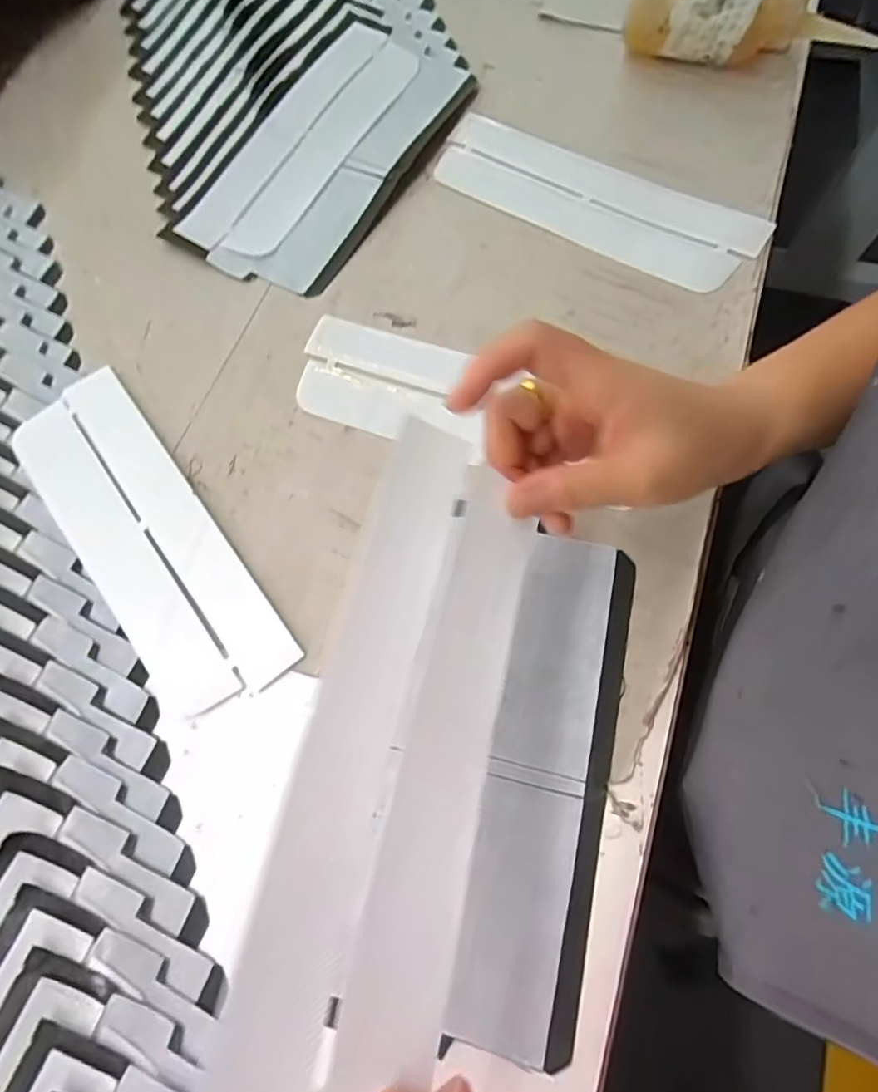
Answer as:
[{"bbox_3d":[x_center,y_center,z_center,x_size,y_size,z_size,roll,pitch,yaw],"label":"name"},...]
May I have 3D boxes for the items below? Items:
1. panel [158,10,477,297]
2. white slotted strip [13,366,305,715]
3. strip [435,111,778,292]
[{"bbox_3d":[-0.074,-0.283,0.388,0.114,0.014,0.237,28,75,11],"label":"panel"},{"bbox_3d":[-0.166,-0.007,0.307,0.071,0.005,0.220,-37,74,-10],"label":"white slotted strip"},{"bbox_3d":[0.099,-0.231,0.367,0.219,0.009,0.069,32,83,14],"label":"strip"}]

